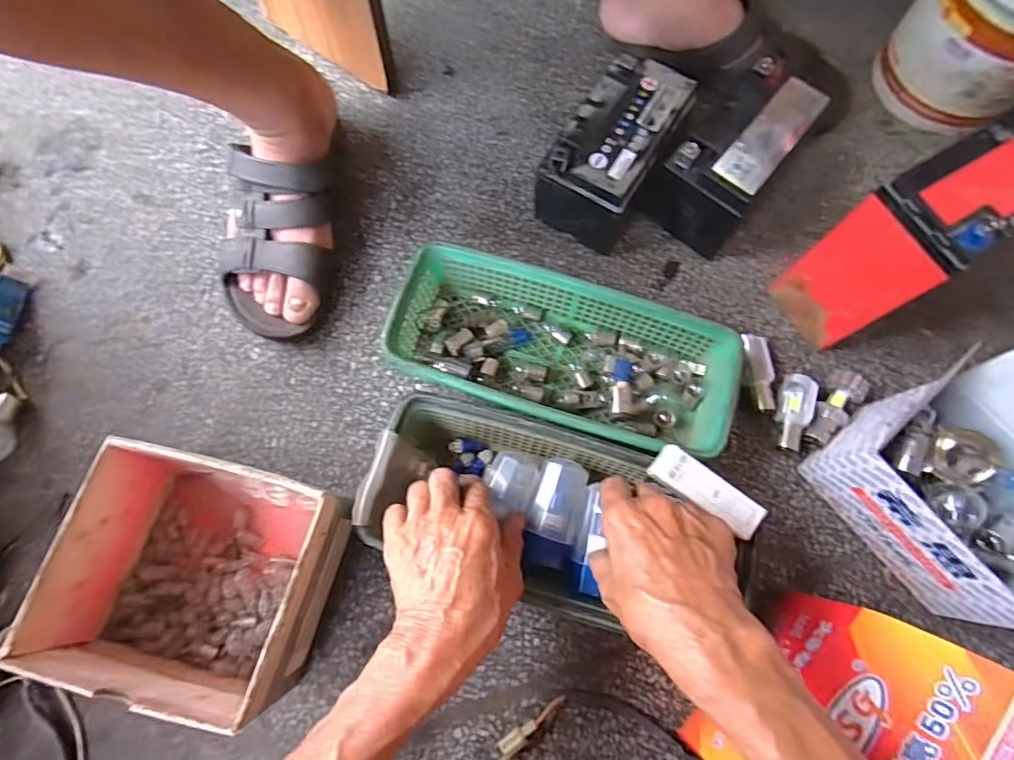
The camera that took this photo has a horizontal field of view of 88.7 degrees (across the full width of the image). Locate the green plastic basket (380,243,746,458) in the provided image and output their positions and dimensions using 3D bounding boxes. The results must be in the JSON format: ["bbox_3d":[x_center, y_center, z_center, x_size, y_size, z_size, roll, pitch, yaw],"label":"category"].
[{"bbox_3d":[0.047,-0.021,0.455,0.287,0.062,0.132,18,73,4],"label":"green plastic basket"}]

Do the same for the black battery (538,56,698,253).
[{"bbox_3d":[0.102,-0.211,0.500,0.090,0.097,0.153,31,74,7],"label":"black battery"}]

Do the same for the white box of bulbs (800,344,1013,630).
[{"bbox_3d":[0.348,0.078,0.367,0.112,0.194,0.164,-39,78,-12],"label":"white box of bulbs"}]

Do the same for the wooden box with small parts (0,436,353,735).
[{"bbox_3d":[-0.214,0.140,0.380,0.170,0.105,0.147,14,73,3],"label":"wooden box with small parts"}]

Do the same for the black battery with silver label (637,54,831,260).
[{"bbox_3d":[0.213,-0.208,0.501,0.093,0.097,0.144,36,75,9],"label":"black battery with silver label"}]

